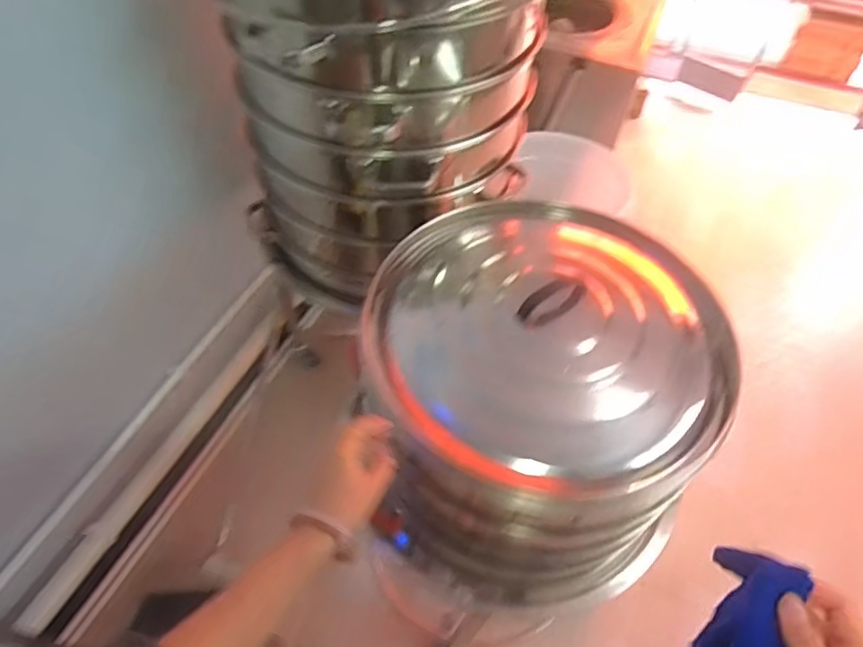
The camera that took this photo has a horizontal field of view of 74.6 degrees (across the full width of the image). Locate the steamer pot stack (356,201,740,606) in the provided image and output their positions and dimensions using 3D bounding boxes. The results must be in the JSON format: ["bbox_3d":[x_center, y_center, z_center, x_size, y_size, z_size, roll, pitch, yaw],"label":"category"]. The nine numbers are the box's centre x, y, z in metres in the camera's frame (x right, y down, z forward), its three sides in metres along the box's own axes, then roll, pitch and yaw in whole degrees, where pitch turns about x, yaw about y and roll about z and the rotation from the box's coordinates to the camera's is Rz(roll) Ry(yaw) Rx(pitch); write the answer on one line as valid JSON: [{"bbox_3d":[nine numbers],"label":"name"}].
[{"bbox_3d":[0.133,0.114,0.802,0.419,0.368,0.474,-25,58,-21],"label":"steamer pot stack"}]

